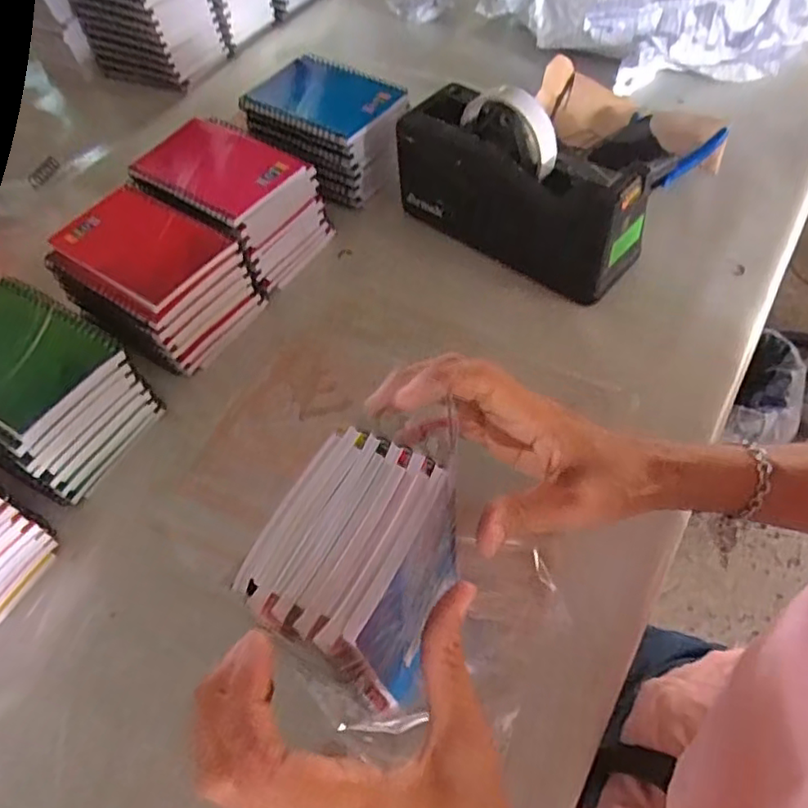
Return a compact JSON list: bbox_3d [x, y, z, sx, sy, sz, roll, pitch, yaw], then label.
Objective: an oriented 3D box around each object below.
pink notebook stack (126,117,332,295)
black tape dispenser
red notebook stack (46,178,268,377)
[{"bbox_3d":[-0.147,-0.175,0.533,0.137,0.082,0.096,29,63,21],"label":"pink notebook stack"},{"bbox_3d":[0.094,-0.179,0.501,0.201,0.116,0.069,34,65,23],"label":"black tape dispenser"},{"bbox_3d":[-0.198,-0.096,0.490,0.130,0.073,0.111,28,62,20],"label":"red notebook stack"}]

